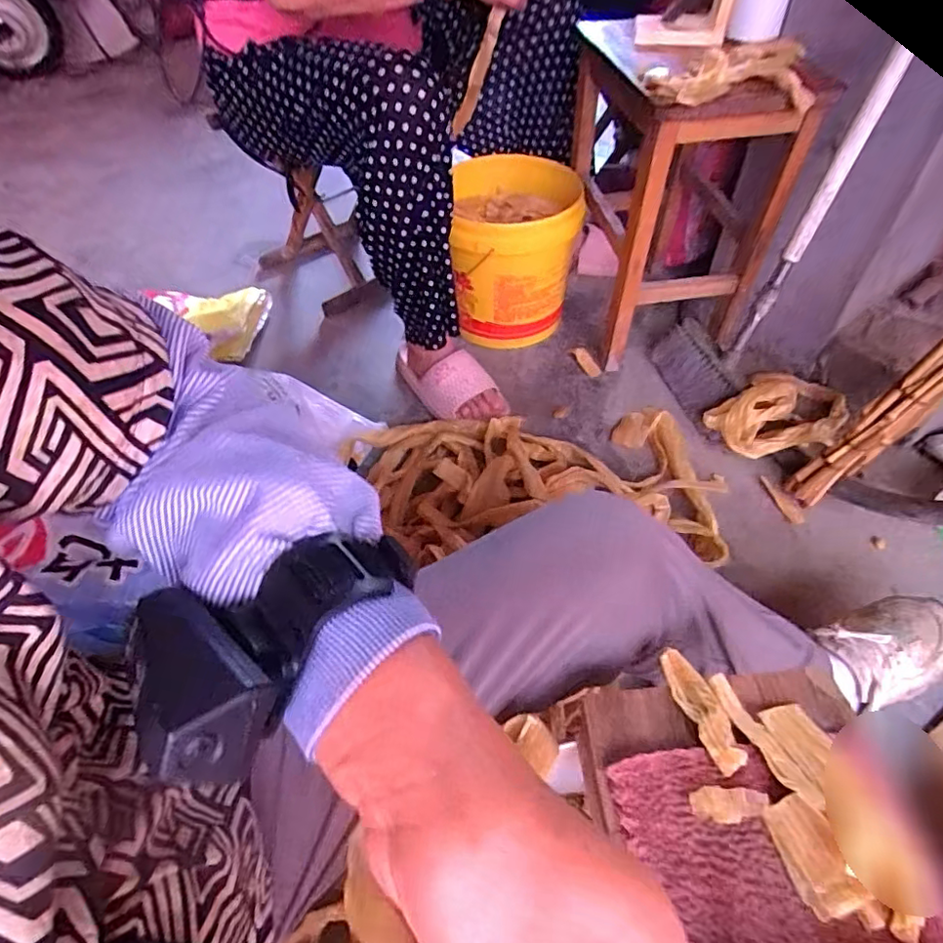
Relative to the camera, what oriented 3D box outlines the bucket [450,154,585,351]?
[{"bbox_3d":[0.084,-0.384,1.022,0.205,0.250,0.251,2,48,6],"label":"bucket"}]

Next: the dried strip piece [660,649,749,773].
[{"bbox_3d":[0.134,0.137,0.327,0.020,0.009,0.070,-14,40,-6],"label":"dried strip piece"}]

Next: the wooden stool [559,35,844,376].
[{"bbox_3d":[0.314,-0.440,0.941,0.245,0.426,0.381,-8,48,-3],"label":"wooden stool"}]

